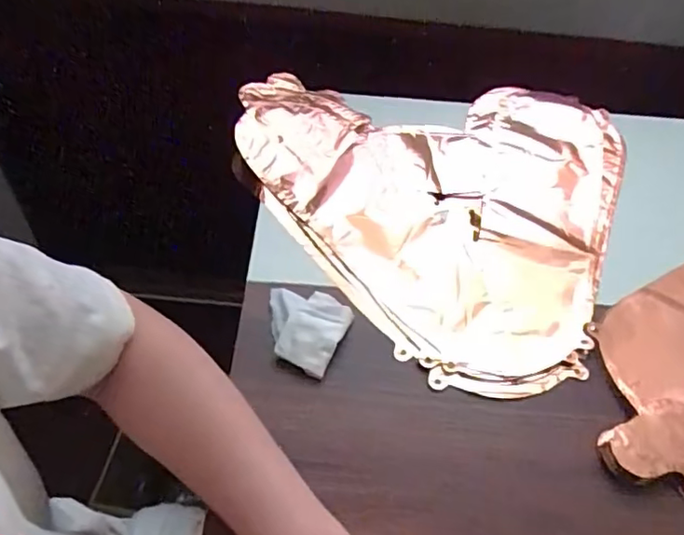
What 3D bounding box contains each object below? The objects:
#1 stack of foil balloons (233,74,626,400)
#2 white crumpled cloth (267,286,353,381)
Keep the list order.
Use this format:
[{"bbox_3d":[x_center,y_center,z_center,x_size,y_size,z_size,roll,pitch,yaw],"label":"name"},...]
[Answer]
[{"bbox_3d":[0.122,-0.103,0.595,0.387,0.016,0.407,-32,61,-27],"label":"stack of foil balloons"},{"bbox_3d":[-0.033,0.045,0.460,0.070,0.014,0.065,22,52,11],"label":"white crumpled cloth"}]

